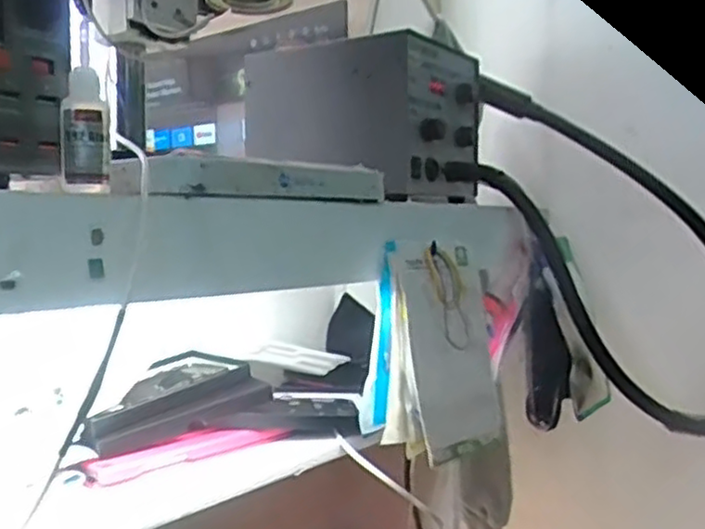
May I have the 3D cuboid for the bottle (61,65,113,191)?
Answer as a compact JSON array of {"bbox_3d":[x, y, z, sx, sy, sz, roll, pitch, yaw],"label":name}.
[{"bbox_3d":[-0.147,-0.074,0.391,0.025,0.068,0.024,-1,4,-17],"label":"bottle"}]

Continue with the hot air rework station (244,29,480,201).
[{"bbox_3d":[0.014,-0.157,0.801,0.226,0.143,0.178,3,5,33],"label":"hot air rework station"}]

